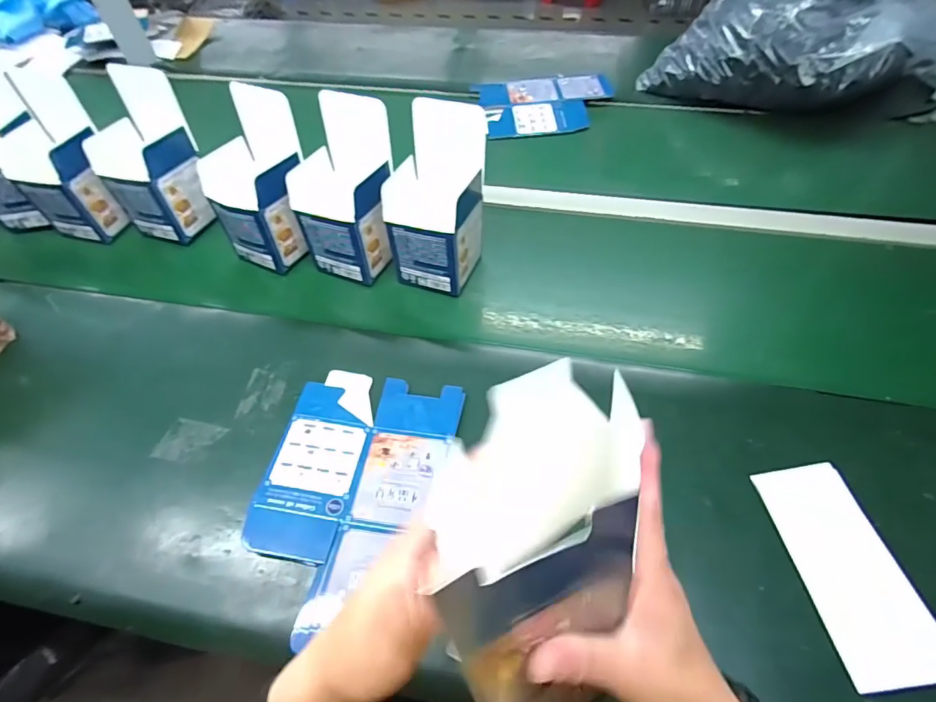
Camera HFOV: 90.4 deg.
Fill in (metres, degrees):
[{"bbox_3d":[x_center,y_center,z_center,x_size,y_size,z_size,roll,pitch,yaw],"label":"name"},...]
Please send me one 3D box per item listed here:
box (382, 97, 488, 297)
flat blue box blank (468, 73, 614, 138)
[{"bbox_3d":[-0.036,-0.164,0.523,0.098,0.167,0.115,15,62,11],"label":"box"},{"bbox_3d":[0.135,-0.418,0.785,0.223,0.011,0.148,-8,62,-2],"label":"flat blue box blank"}]

